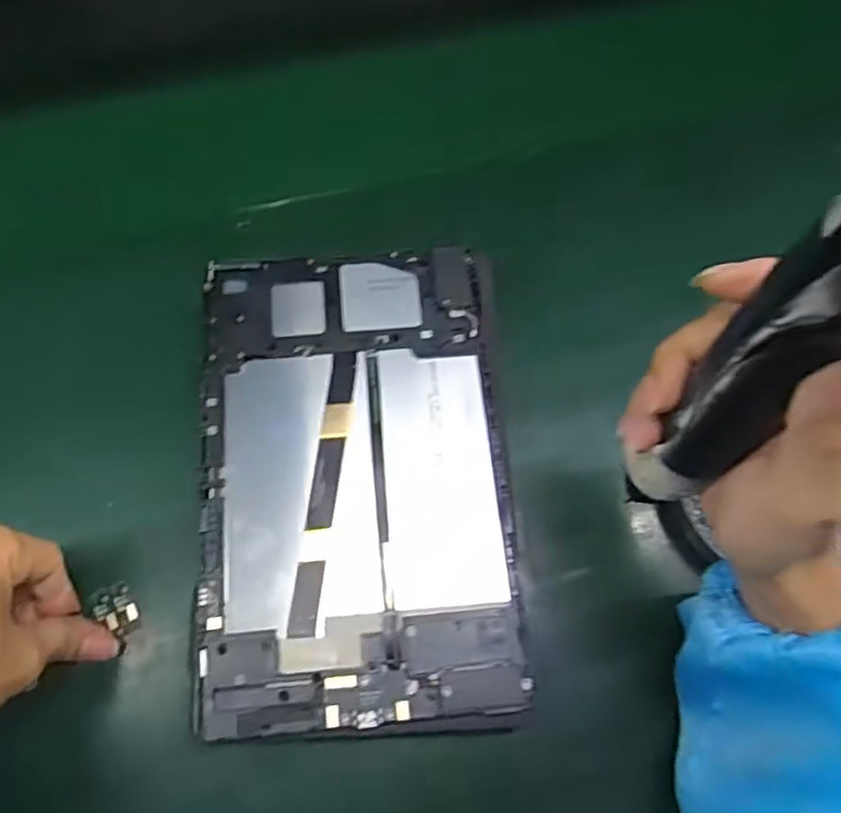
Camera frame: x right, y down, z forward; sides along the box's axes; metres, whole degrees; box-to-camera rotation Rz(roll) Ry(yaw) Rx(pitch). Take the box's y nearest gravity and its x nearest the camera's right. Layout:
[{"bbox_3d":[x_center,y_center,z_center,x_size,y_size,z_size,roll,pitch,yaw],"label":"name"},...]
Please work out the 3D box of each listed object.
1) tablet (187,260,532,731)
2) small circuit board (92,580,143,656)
[{"bbox_3d":[-0.033,0.031,0.361,0.150,0.012,0.237,-4,70,-4],"label":"tablet"},{"bbox_3d":[-0.150,0.102,0.354,0.017,0.006,0.028,-27,72,-11],"label":"small circuit board"}]

